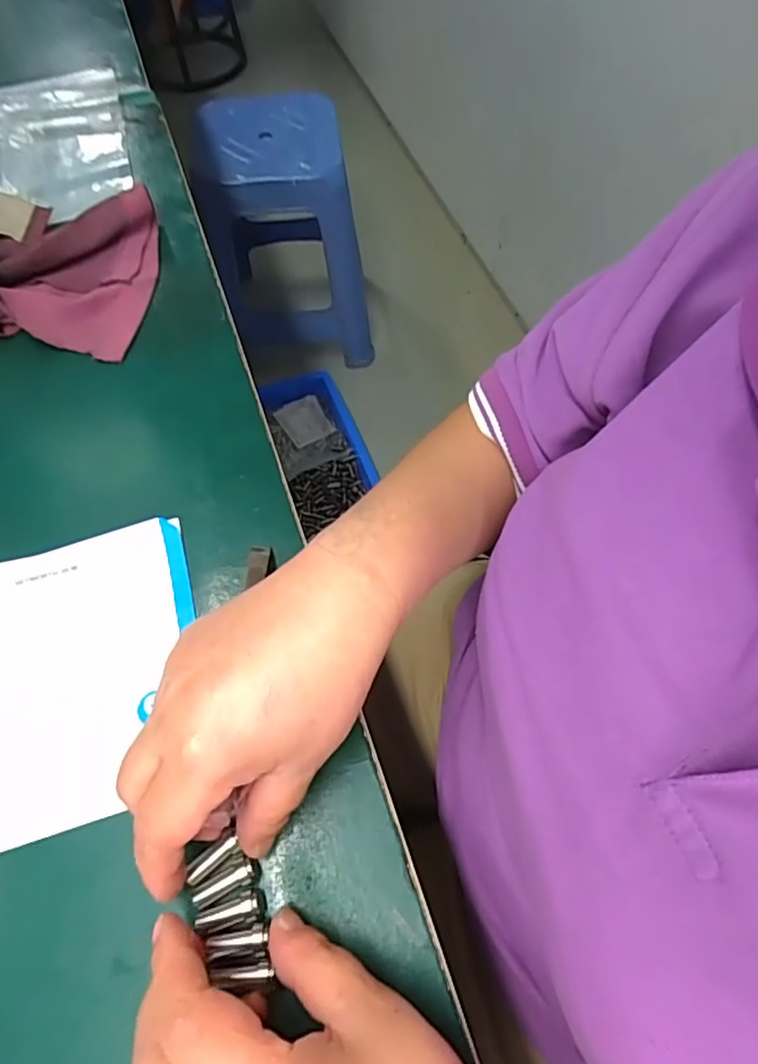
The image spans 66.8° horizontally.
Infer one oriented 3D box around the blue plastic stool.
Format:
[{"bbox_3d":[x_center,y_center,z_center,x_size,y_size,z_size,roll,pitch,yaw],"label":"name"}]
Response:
[{"bbox_3d":[-0.197,-0.664,1.281,0.357,0.439,0.365,1,62,0],"label":"blue plastic stool"}]

